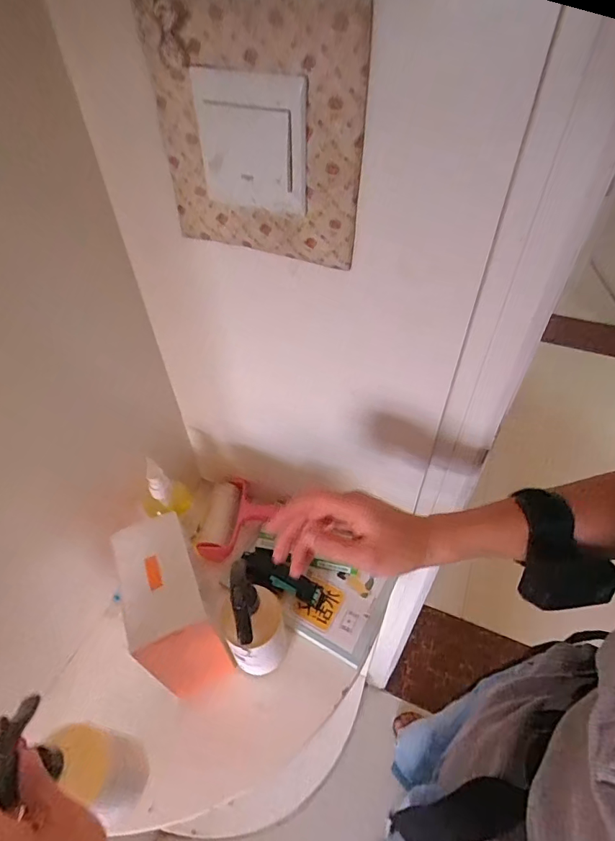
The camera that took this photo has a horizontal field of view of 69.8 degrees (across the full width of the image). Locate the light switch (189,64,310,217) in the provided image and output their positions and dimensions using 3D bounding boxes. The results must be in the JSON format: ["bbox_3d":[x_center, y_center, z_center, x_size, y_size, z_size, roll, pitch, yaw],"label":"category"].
[{"bbox_3d":[-0.040,-0.199,0.319,0.085,0.083,0.012,18,50,17],"label":"light switch"}]

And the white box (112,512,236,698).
[{"bbox_3d":[-0.146,0.203,0.485,0.069,0.171,0.129,-18,49,-15],"label":"white box"}]

